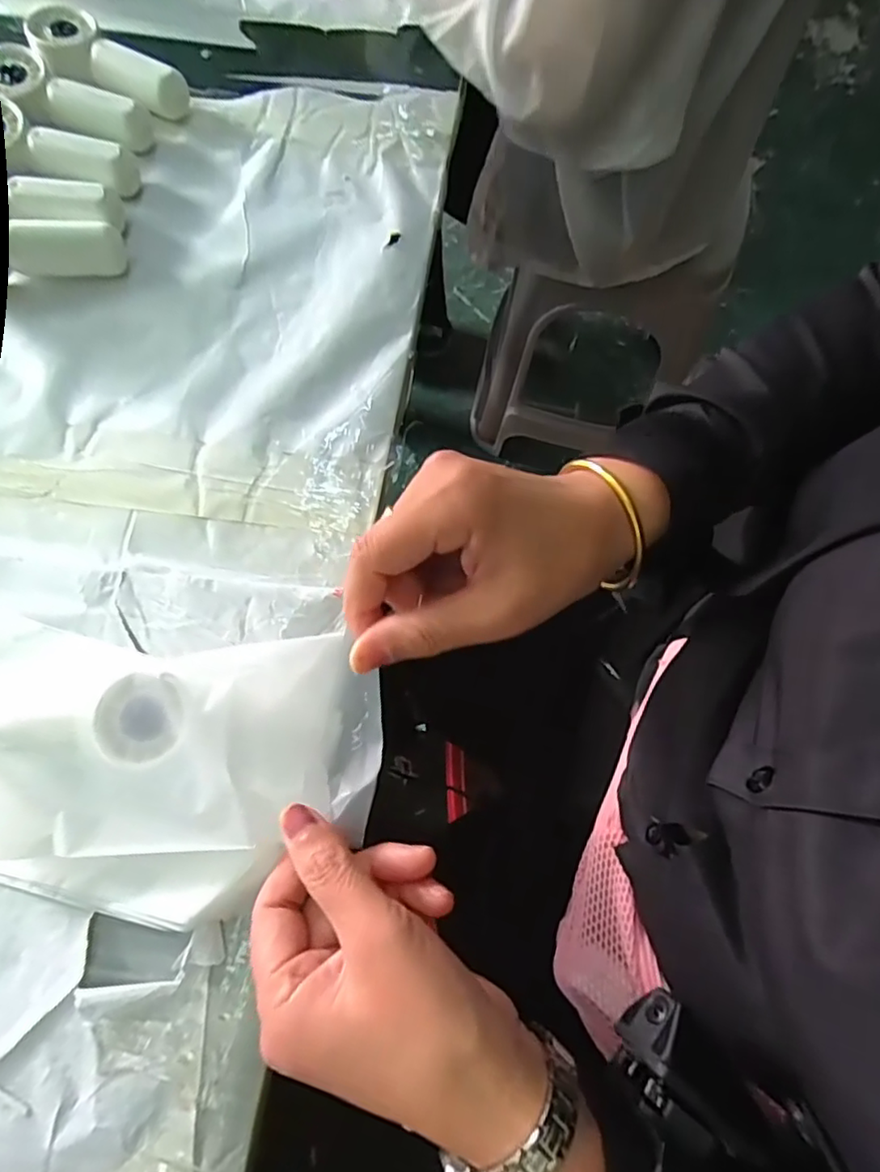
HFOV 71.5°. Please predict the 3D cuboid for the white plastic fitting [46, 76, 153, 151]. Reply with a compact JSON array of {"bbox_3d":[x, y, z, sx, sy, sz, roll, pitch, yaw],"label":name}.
[{"bbox_3d":[-0.227,-0.317,0.409,0.059,0.026,0.023,8,71,-21],"label":"white plastic fitting"}]

